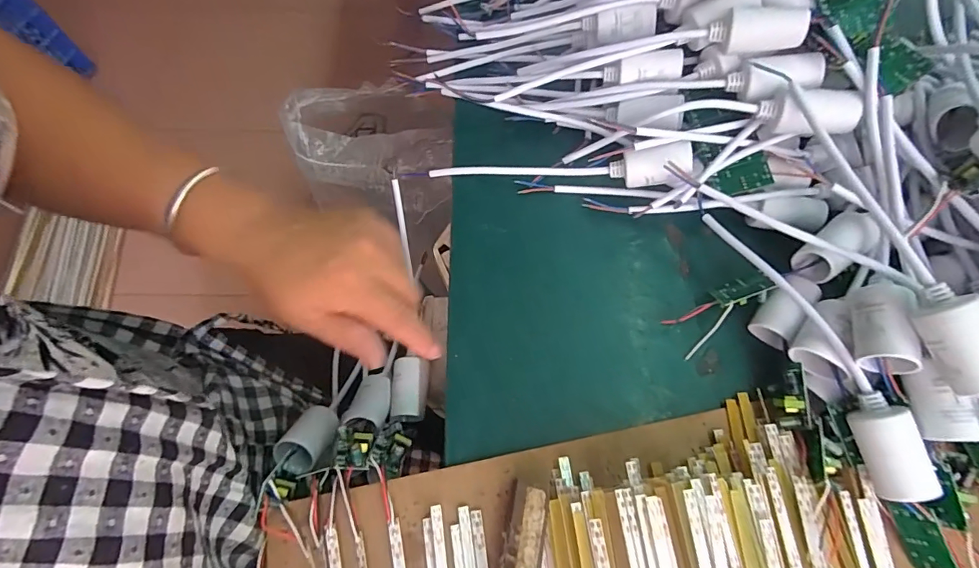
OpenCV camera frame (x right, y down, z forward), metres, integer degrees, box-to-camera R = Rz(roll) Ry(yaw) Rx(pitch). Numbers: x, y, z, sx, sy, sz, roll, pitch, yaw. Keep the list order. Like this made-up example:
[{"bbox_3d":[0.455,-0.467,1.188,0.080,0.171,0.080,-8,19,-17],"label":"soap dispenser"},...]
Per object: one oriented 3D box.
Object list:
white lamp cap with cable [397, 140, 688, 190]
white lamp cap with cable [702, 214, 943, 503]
[{"bbox_3d":[0.040,-0.083,0.332,0.200,0.028,0.028,1,67,15],"label":"white lamp cap with cable"},{"bbox_3d":[0.189,0.029,0.267,0.023,0.030,0.185,-16,69,-8],"label":"white lamp cap with cable"}]

